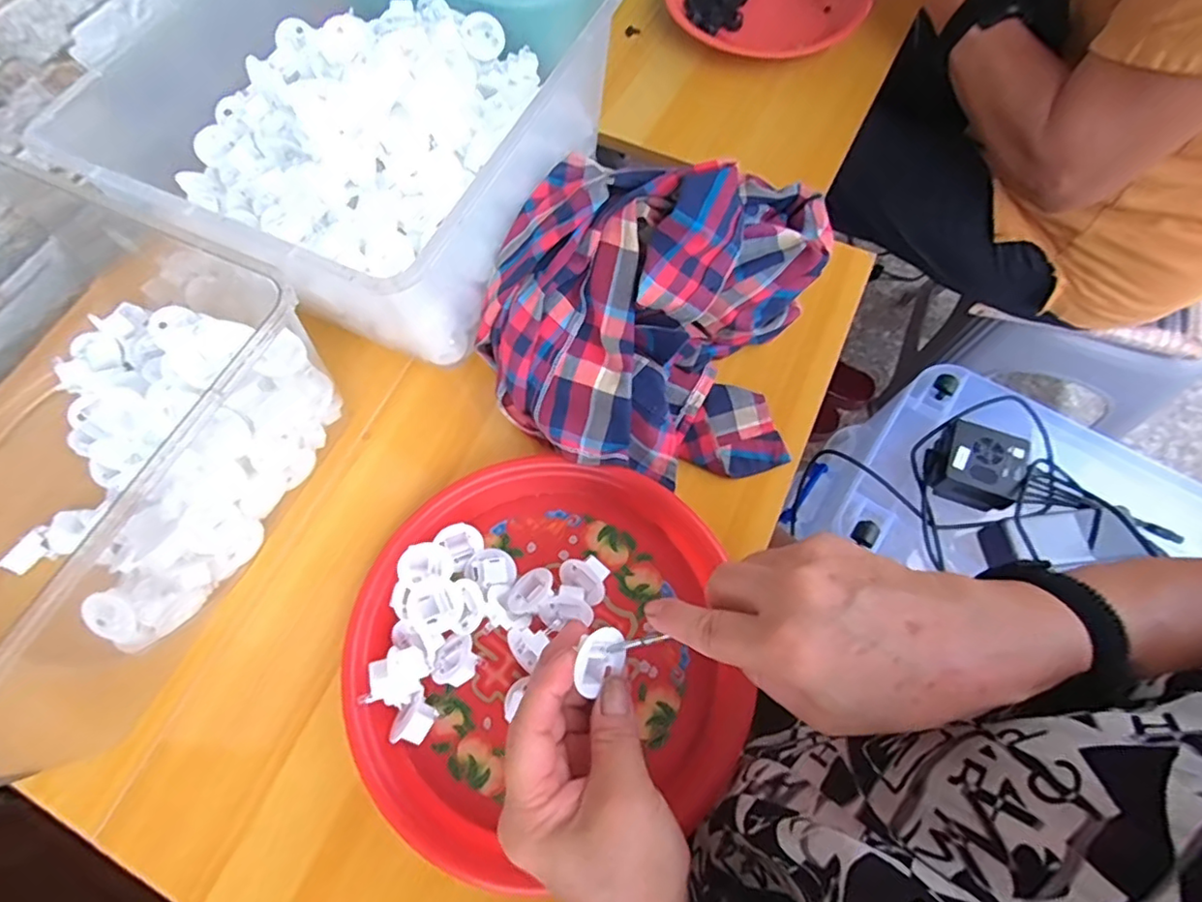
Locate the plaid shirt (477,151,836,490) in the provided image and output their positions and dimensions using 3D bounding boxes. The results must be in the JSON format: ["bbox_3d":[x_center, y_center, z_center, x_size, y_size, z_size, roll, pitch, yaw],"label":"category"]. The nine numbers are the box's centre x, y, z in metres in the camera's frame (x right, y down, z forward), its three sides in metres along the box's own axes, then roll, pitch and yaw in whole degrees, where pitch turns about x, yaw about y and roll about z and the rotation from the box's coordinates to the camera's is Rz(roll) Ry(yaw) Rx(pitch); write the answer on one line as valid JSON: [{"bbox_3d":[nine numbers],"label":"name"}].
[{"bbox_3d":[0.031,-0.096,0.389,0.207,0.127,0.194,-1,68,2],"label":"plaid shirt"}]

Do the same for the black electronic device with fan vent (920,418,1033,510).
[{"bbox_3d":[0.407,0.013,0.637,0.091,0.039,0.079,27,71,12],"label":"black electronic device with fan vent"}]

